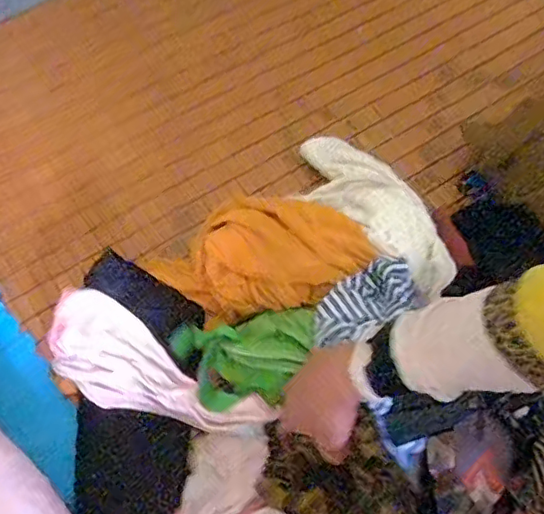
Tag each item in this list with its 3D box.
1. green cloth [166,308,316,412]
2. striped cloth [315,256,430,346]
[{"bbox_3d":[-0.033,0.110,0.632,0.156,0.049,0.103,-3,67,-4],"label":"green cloth"},{"bbox_3d":[0.102,0.044,0.616,0.132,0.044,0.066,-28,71,-14],"label":"striped cloth"}]

